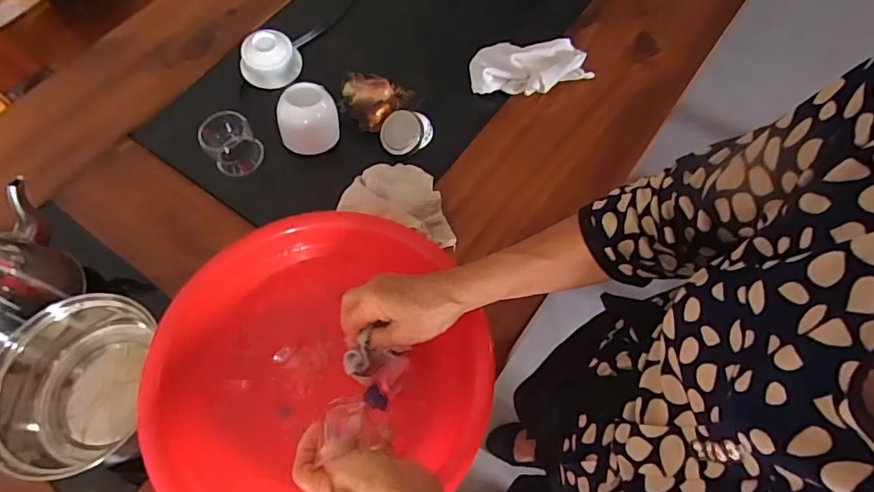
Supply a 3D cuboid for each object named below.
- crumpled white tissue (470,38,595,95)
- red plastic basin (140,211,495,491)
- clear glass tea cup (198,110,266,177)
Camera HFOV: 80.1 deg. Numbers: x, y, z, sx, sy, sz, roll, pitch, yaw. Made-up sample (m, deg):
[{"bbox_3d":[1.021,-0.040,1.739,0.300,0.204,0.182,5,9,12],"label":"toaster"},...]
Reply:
[{"bbox_3d":[0.126,-0.240,0.698,0.163,0.041,0.076,6,63,6],"label":"crumpled white tissue"},{"bbox_3d":[-0.108,0.116,0.493,0.283,0.094,0.295,37,70,19],"label":"red plastic basin"},{"bbox_3d":[-0.262,-0.134,0.661,0.060,0.054,0.059,-1,63,2],"label":"clear glass tea cup"}]

